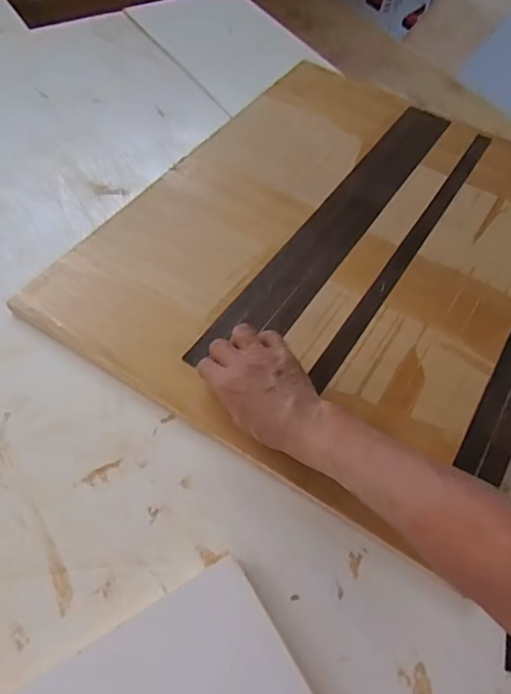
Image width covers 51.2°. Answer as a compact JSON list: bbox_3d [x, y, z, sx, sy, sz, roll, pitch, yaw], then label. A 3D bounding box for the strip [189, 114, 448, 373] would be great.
[{"bbox_3d":[0.113,-0.163,0.676,0.074,0.008,0.552,31,59,16],"label":"strip"}]

